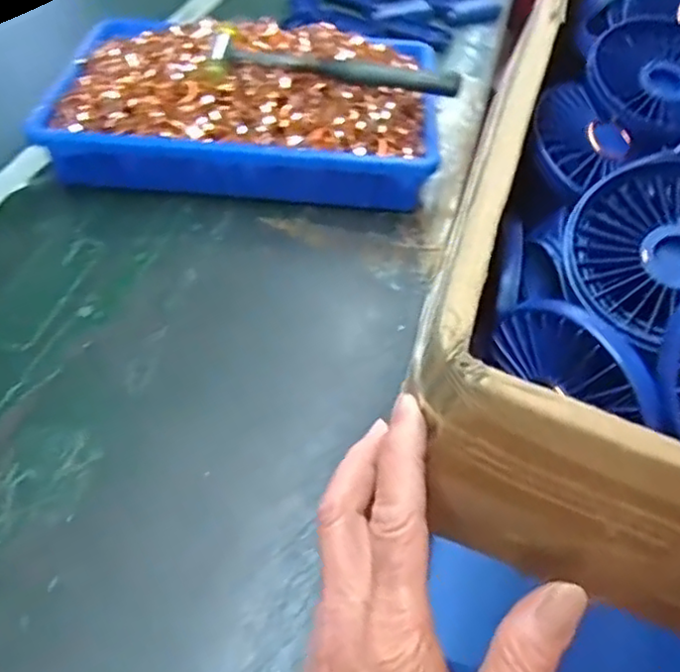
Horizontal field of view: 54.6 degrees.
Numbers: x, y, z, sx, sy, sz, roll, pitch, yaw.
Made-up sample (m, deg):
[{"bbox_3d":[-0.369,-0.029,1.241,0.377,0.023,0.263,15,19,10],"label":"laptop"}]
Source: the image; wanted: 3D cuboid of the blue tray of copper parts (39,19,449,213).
[{"bbox_3d":[-0.089,-0.238,0.657,0.366,0.087,0.235,4,47,2],"label":"blue tray of copper parts"}]

